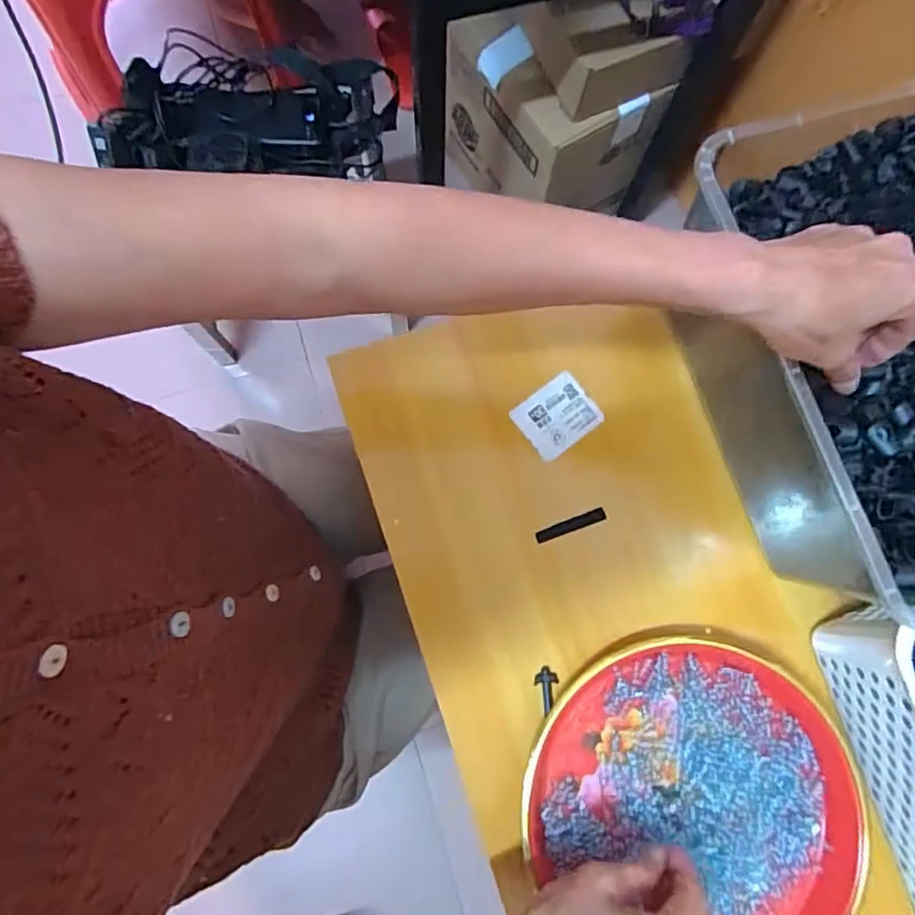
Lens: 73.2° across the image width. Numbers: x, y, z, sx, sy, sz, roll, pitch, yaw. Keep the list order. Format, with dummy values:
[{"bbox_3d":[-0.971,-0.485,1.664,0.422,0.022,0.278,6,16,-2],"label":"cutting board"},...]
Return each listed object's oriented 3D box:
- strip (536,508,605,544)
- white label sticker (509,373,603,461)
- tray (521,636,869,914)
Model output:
[{"bbox_3d":[0.084,0.051,0.456,0.055,0.004,0.009,-19,80,-4],"label":"strip"},{"bbox_3d":[0.076,-0.031,0.472,0.058,0.004,0.048,-36,81,-7],"label":"white label sticker"},{"bbox_3d":[0.163,0.226,0.411,0.213,0.022,0.196,0,79,-1],"label":"tray"}]

